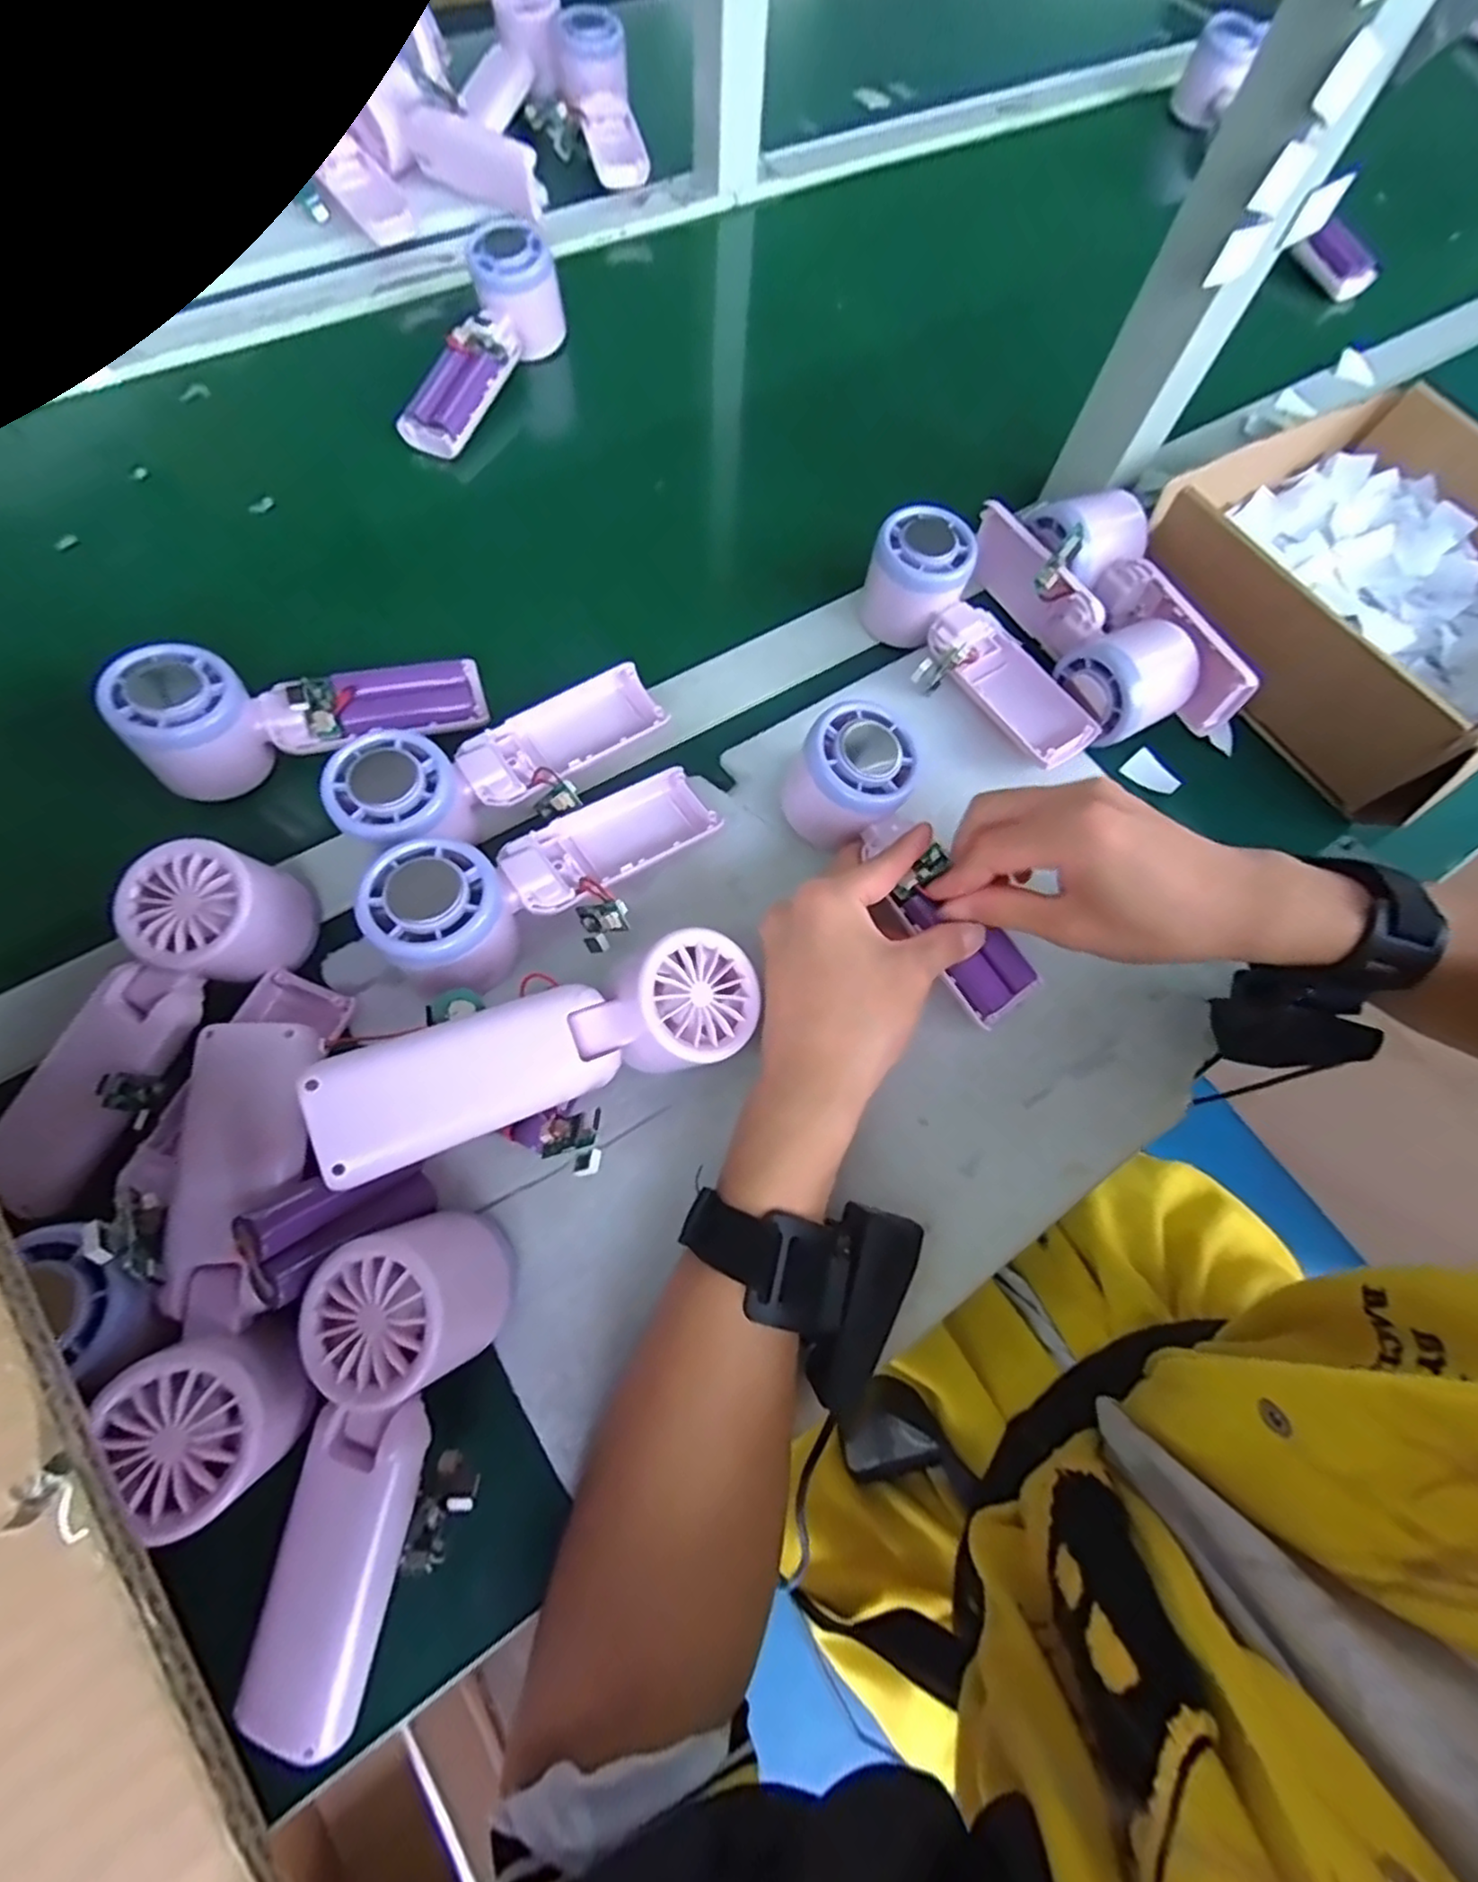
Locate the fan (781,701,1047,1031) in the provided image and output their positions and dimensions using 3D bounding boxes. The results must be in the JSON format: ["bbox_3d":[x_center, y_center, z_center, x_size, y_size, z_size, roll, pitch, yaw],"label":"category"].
[{"bbox_3d":[0.086,-0.037,0.346,0.051,0.057,0.162,-36,87,-17],"label":"fan"}]

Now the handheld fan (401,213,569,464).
[{"bbox_3d":[-0.176,-0.401,0.481,0.050,0.053,0.163,24,83,7],"label":"handheld fan"}]

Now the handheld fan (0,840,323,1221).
[{"bbox_3d":[-0.247,0.031,0.292,0.053,0.051,0.158,26,69,6],"label":"handheld fan"}]

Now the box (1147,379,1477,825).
[{"bbox_3d":[0.377,-0.208,0.426,0.240,0.070,0.232,-34,73,-16],"label":"box"}]

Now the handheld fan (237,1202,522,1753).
[{"bbox_3d":[-0.134,0.183,0.257,0.056,0.053,0.171,14,83,3],"label":"handheld fan"}]

